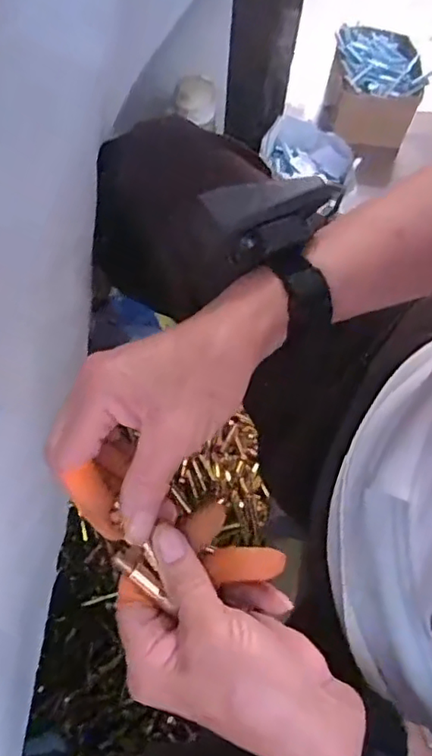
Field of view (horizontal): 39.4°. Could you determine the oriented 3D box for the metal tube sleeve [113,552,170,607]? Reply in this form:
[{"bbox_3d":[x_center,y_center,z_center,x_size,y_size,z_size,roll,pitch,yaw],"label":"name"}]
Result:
[{"bbox_3d":[-0.036,0.099,0.301,0.034,0.006,0.009,40,69,-4],"label":"metal tube sleeve"}]

